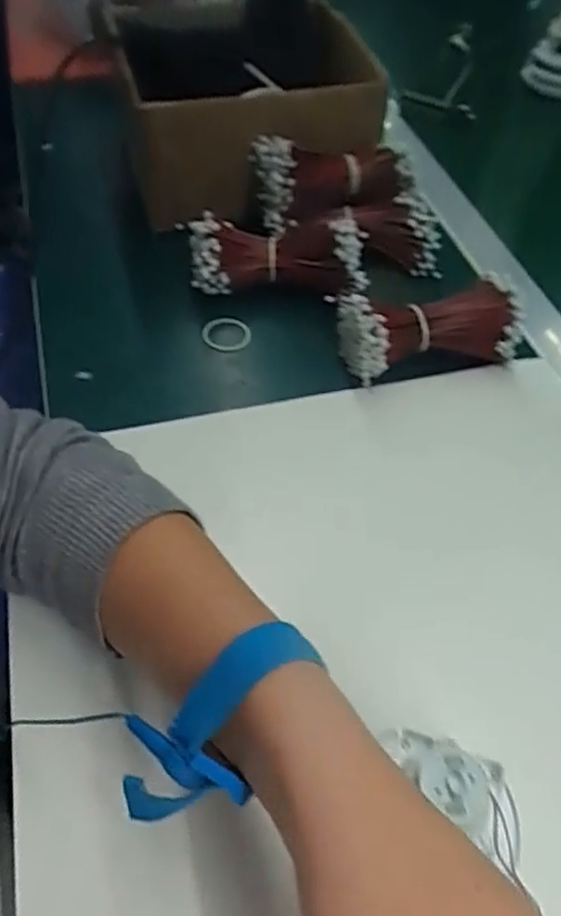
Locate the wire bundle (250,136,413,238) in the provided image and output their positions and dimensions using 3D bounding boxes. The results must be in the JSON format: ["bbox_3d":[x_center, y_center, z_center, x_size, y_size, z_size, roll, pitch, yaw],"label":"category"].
[{"bbox_3d":[0.043,-0.227,0.520,0.125,0.053,0.053,-11,58,-8],"label":"wire bundle"}]

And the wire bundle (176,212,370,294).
[{"bbox_3d":[-0.003,-0.159,0.501,0.138,0.044,0.062,4,58,1],"label":"wire bundle"}]

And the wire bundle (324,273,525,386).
[{"bbox_3d":[0.103,-0.092,0.460,0.123,0.049,0.055,-8,58,-6],"label":"wire bundle"}]

